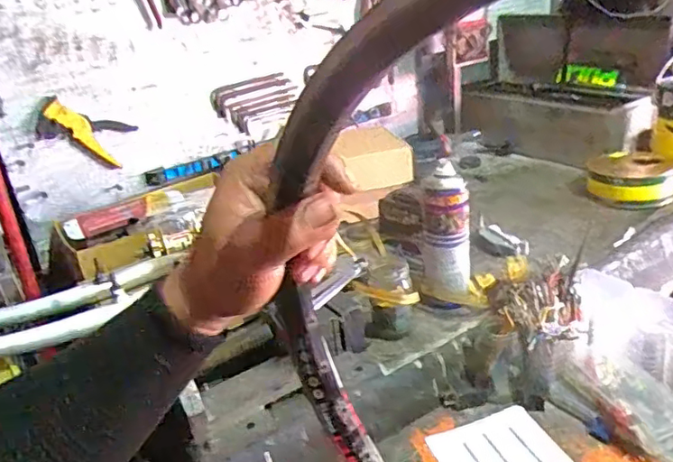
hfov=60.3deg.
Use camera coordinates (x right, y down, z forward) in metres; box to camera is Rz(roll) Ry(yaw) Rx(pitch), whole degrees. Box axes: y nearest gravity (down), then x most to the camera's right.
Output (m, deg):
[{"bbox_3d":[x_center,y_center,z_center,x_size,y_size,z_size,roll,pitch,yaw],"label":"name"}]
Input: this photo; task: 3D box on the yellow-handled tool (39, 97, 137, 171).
[{"bbox_3d":[-0.471,-0.186,1.090,0.164,0.084,0.017,21,5,-41],"label":"yellow-handled tool"}]

